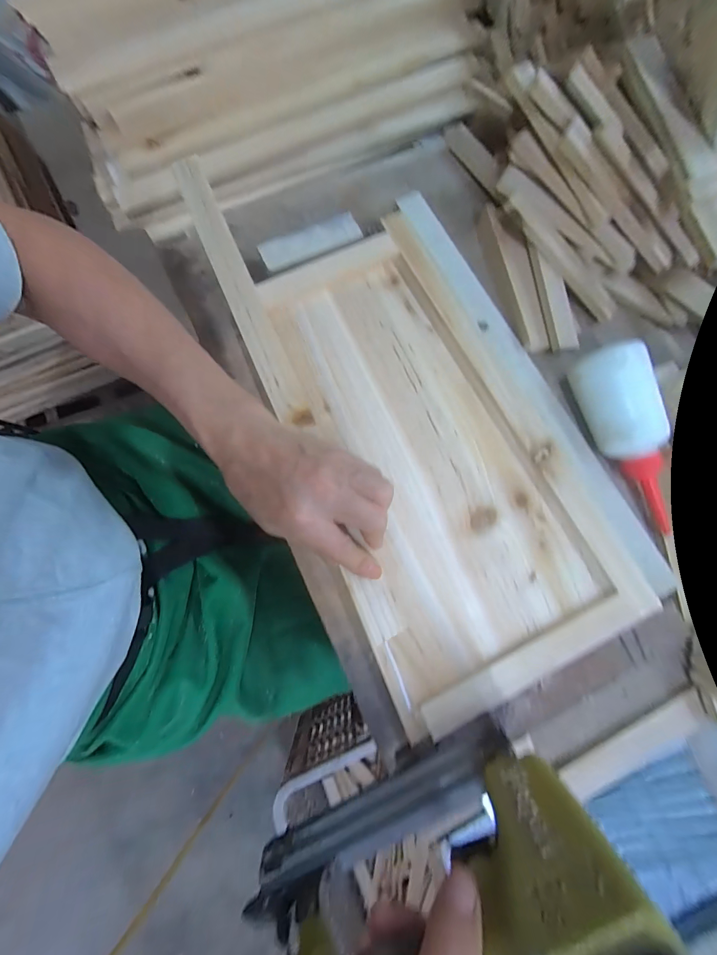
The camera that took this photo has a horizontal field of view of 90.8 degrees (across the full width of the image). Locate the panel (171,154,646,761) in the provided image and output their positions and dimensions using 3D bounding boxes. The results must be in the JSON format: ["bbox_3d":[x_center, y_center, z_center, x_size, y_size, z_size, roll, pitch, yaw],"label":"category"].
[{"bbox_3d":[0.053,-0.060,0.339,0.242,0.023,0.500,-24,80,-5],"label":"panel"}]

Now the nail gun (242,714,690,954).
[{"bbox_3d":[0.018,0.245,0.188,0.234,0.166,0.055,-30,81,-6],"label":"nail gun"}]

